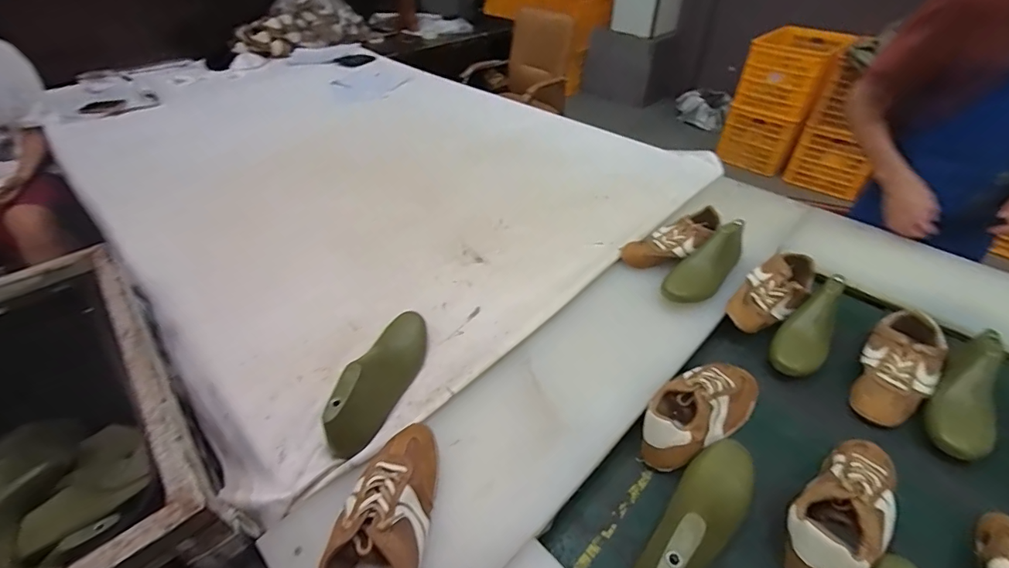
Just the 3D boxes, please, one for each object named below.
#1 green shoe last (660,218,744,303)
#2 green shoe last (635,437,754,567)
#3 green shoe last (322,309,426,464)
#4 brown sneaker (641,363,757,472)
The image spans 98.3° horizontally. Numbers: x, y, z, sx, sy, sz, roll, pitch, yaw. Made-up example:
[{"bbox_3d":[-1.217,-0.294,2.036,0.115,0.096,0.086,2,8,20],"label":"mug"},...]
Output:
[{"bbox_3d":[0.413,-0.046,0.887,0.085,0.091,0.255,32,53,31],"label":"green shoe last"},{"bbox_3d":[0.258,0.297,0.564,0.075,0.094,0.262,29,51,29],"label":"green shoe last"},{"bbox_3d":[-0.186,0.131,0.684,0.076,0.080,0.264,7,44,9],"label":"green shoe last"},{"bbox_3d":[0.311,0.194,0.693,0.247,0.064,0.099,-26,48,-24],"label":"brown sneaker"}]

